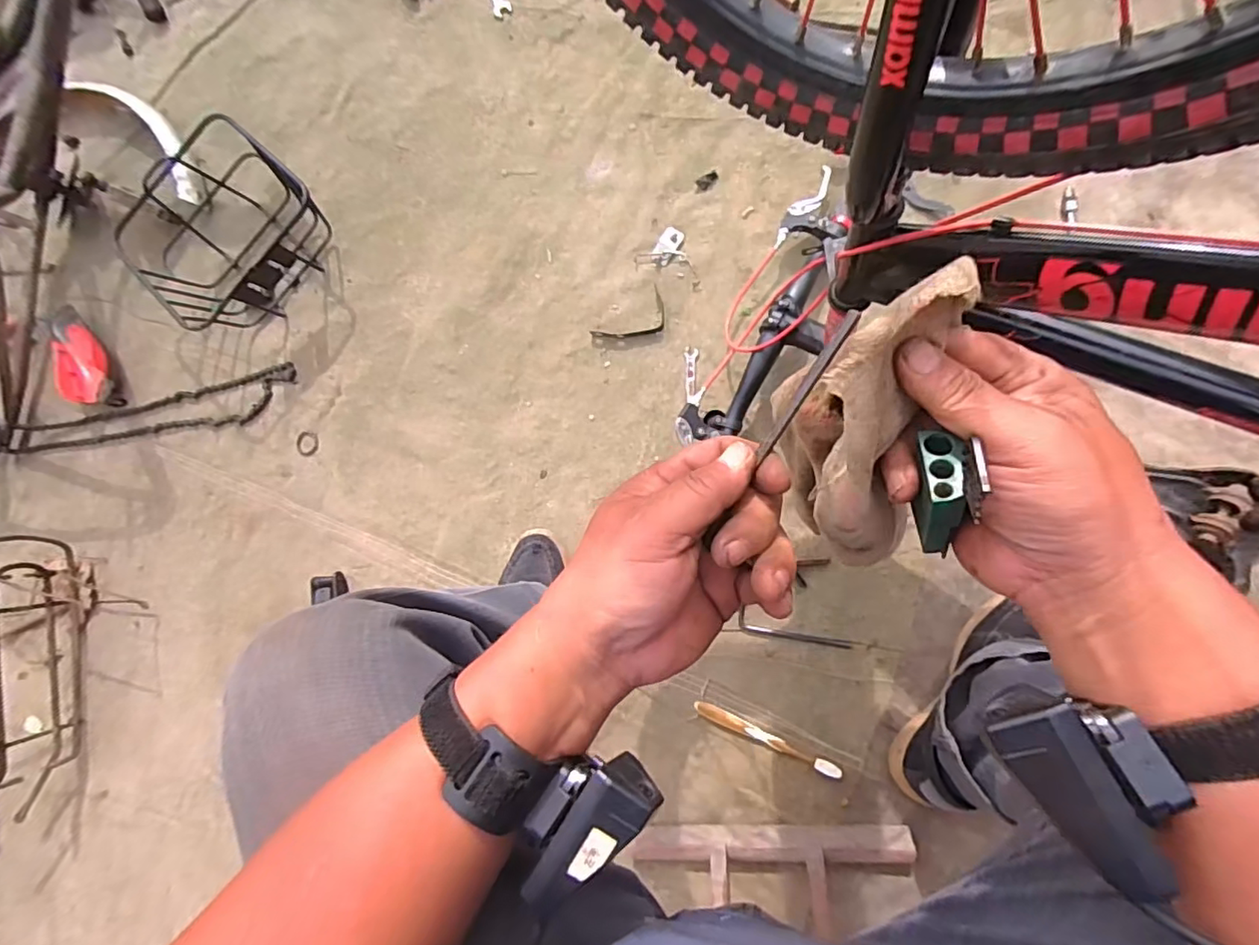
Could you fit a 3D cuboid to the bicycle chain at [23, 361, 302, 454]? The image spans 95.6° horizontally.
[{"bbox_3d":[-0.736,-0.082,0.888,0.484,0.016,0.073,-13,84,3],"label":"bicycle chain"}]

